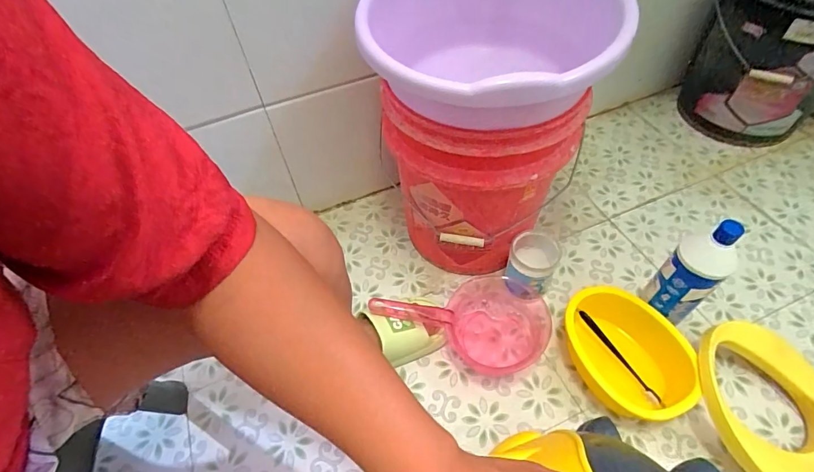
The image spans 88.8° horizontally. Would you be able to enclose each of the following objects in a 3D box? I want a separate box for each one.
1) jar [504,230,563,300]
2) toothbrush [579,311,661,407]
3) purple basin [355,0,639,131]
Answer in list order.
[{"bbox_3d":[0.225,0.058,0.765,0.083,0.121,0.095,14,56,14],"label":"jar"},{"bbox_3d":[0.348,0.200,0.688,0.019,0.014,0.177,-30,71,-17],"label":"toothbrush"},{"bbox_3d":[0.104,-0.259,0.599,0.345,0.166,0.355,-2,54,2],"label":"purple basin"}]

